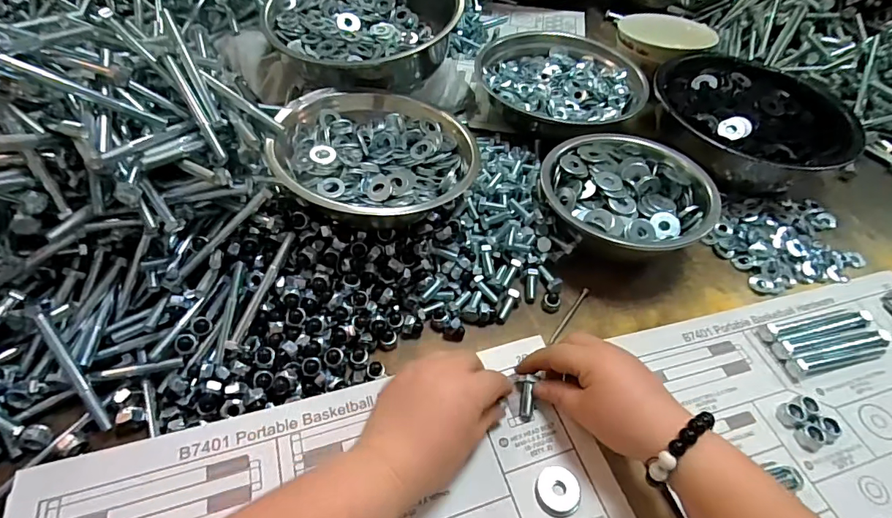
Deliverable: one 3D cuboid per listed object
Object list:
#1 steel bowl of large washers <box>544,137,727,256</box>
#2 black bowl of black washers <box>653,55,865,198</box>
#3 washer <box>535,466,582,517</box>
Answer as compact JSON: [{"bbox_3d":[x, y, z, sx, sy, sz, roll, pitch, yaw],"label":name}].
[{"bbox_3d":[0.185,-0.063,0.499,0.171,0.066,0.172,2,52,-4],"label":"steel bowl of large washers"},{"bbox_3d":[0.384,-0.172,0.599,0.222,0.074,0.199,-10,54,-14],"label":"black bowl of black washers"},{"bbox_3d":[0.078,0.160,0.317,0.030,0.004,0.031,3,52,-4],"label":"washer"}]

